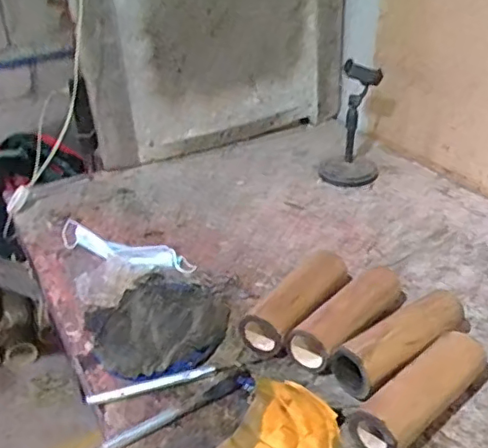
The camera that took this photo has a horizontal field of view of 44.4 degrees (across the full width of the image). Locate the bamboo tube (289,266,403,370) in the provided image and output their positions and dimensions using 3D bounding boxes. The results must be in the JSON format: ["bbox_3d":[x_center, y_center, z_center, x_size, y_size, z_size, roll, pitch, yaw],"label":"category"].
[{"bbox_3d":[0.136,0.117,0.748,0.187,0.063,0.066,-28,41,-36],"label":"bamboo tube"}]

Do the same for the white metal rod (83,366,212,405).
[{"bbox_3d":[-0.105,0.182,0.679,0.146,0.006,0.013,-10,51,-17],"label":"white metal rod"}]

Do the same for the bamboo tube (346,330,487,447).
[{"bbox_3d":[0.189,0.178,0.633,0.182,0.055,0.061,-25,39,-34],"label":"bamboo tube"}]

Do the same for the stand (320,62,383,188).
[{"bbox_3d":[0.201,-0.181,1.105,0.108,0.197,0.125,7,32,12],"label":"stand"}]

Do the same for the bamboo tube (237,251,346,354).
[{"bbox_3d":[0.074,0.100,0.773,0.063,0.072,0.175,24,40,35],"label":"bamboo tube"}]

